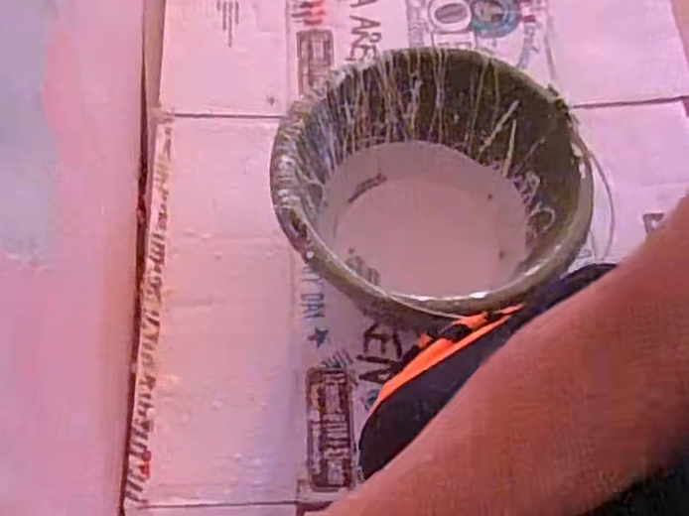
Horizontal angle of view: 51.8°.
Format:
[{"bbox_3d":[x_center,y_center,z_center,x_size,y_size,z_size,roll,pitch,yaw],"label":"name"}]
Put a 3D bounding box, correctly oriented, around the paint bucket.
[{"bbox_3d":[0.065,-0.035,0.597,0.220,0.154,0.225,0,62,0],"label":"paint bucket"}]

